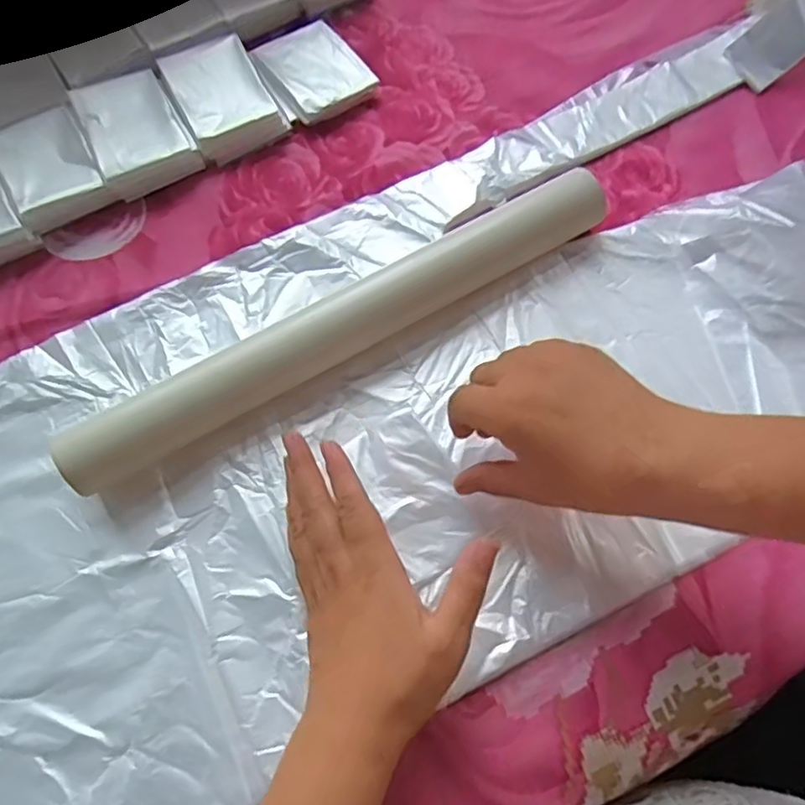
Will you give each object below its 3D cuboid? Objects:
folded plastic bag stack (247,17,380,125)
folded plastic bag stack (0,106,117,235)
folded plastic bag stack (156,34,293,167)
[{"bbox_3d":[-0.068,-0.252,0.478,0.071,0.017,0.079,-30,73,-9],"label":"folded plastic bag stack"},{"bbox_3d":[-0.252,-0.167,0.453,0.061,0.025,0.084,-29,73,-9],"label":"folded plastic bag stack"},{"bbox_3d":[-0.134,-0.229,0.468,0.064,0.022,0.095,-28,72,-8],"label":"folded plastic bag stack"}]

